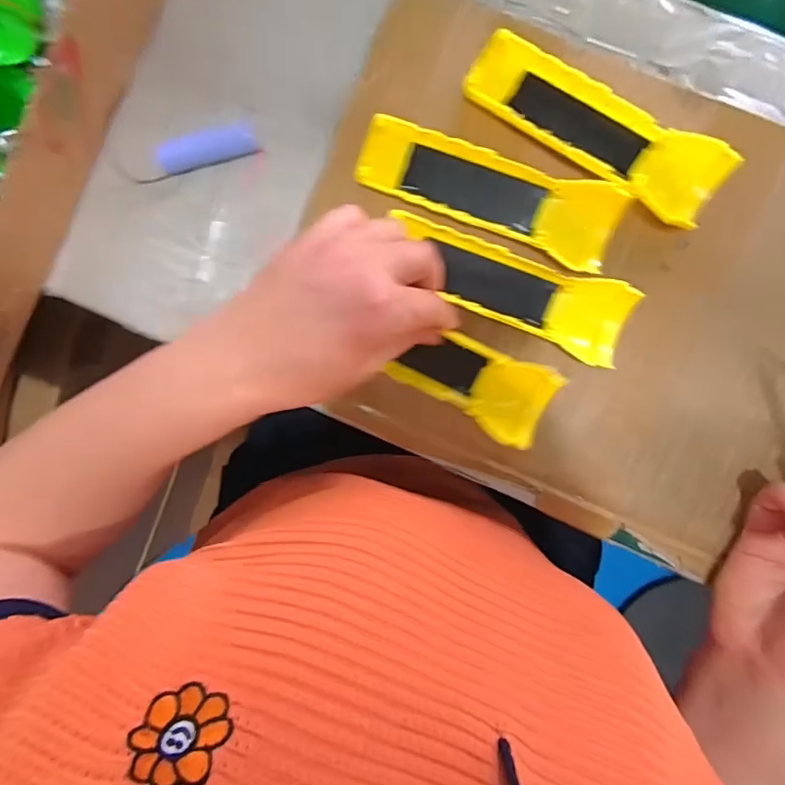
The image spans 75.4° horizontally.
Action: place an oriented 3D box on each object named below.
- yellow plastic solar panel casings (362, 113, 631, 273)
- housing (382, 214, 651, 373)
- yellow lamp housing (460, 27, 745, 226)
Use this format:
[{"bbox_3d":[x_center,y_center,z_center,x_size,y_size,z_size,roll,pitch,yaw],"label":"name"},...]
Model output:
[{"bbox_3d":[0.060,-0.124,0.321,0.163,0.028,0.047,20,95,2],"label":"yellow plastic solar panel casings"},{"bbox_3d":[0.074,-0.070,0.323,0.156,0.018,0.049,27,95,4],"label":"housing"},{"bbox_3d":[0.125,-0.161,0.314,0.166,0.025,0.045,30,95,1],"label":"yellow lamp housing"}]

